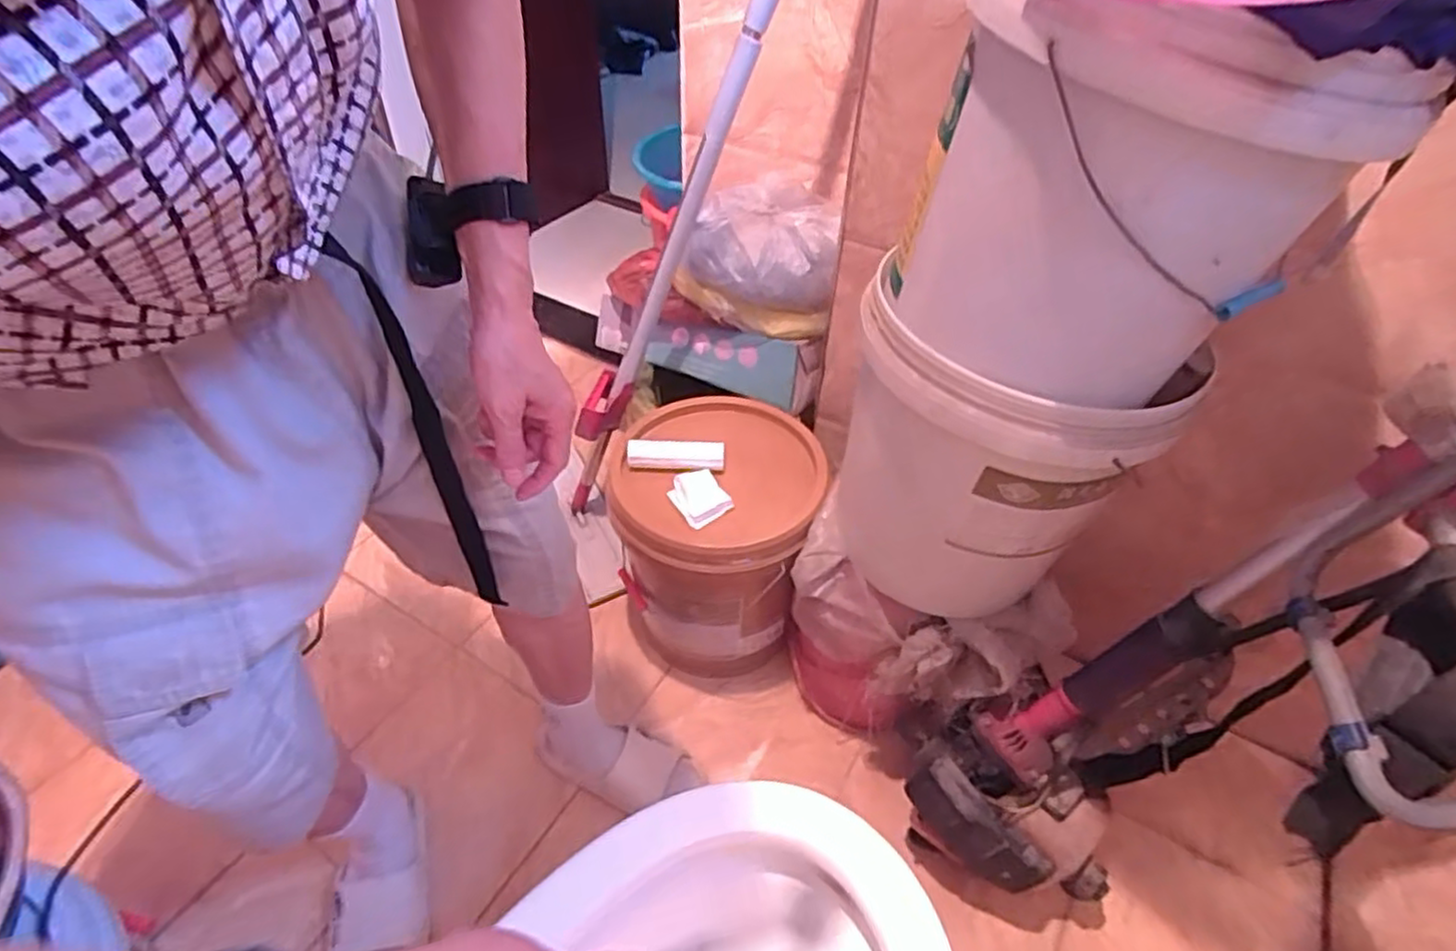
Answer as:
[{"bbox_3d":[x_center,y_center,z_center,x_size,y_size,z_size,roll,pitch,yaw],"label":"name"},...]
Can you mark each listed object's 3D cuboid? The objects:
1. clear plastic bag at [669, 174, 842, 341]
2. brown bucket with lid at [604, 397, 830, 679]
[{"bbox_3d":[0.052,-0.344,1.103,0.236,0.147,0.225,7,44,7],"label":"clear plastic bag"},{"bbox_3d":[-0.019,0.113,1.066,0.272,0.357,0.291,0,43,0],"label":"brown bucket with lid"}]

